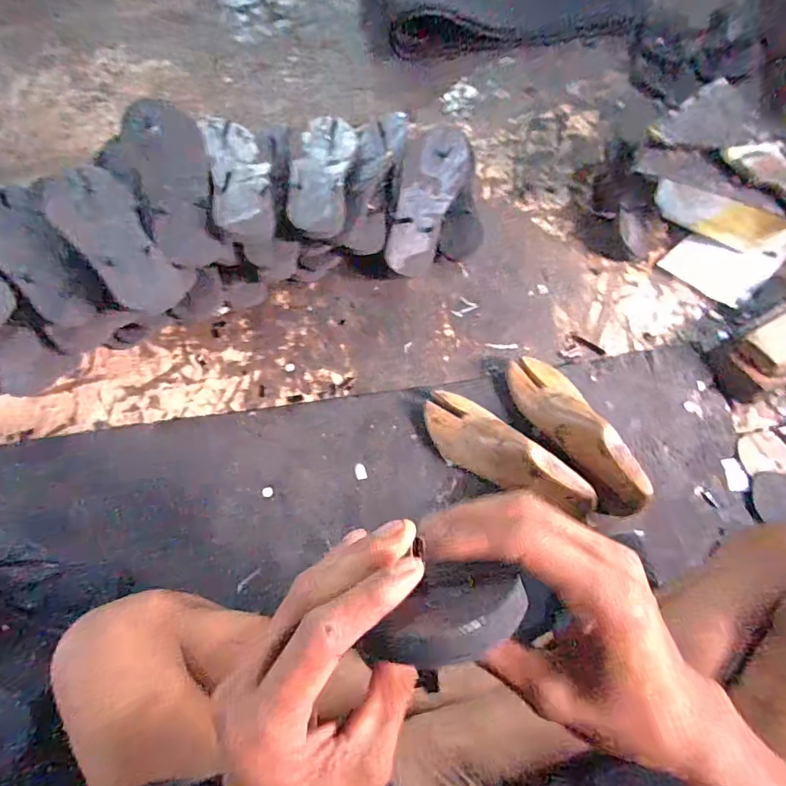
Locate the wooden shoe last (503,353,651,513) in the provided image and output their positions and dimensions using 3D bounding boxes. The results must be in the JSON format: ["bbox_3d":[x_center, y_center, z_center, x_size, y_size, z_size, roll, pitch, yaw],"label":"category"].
[{"bbox_3d":[0.220,0.037,0.564,0.068,0.062,0.222,-24,52,-8],"label":"wooden shoe last"}]

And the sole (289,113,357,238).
[{"bbox_3d":[-0.097,-0.307,0.638,0.082,0.031,0.223,4,68,2],"label":"sole"}]

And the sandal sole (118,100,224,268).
[{"bbox_3d":[-0.266,-0.256,0.578,0.085,0.026,0.202,-17,89,-25],"label":"sandal sole"}]

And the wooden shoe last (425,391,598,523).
[{"bbox_3d":[0.128,0.069,0.558,0.221,0.058,0.072,30,69,32],"label":"wooden shoe last"}]

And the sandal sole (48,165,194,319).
[{"bbox_3d":[-0.315,-0.179,0.537,0.080,0.045,0.183,-36,94,-13],"label":"sandal sole"}]

